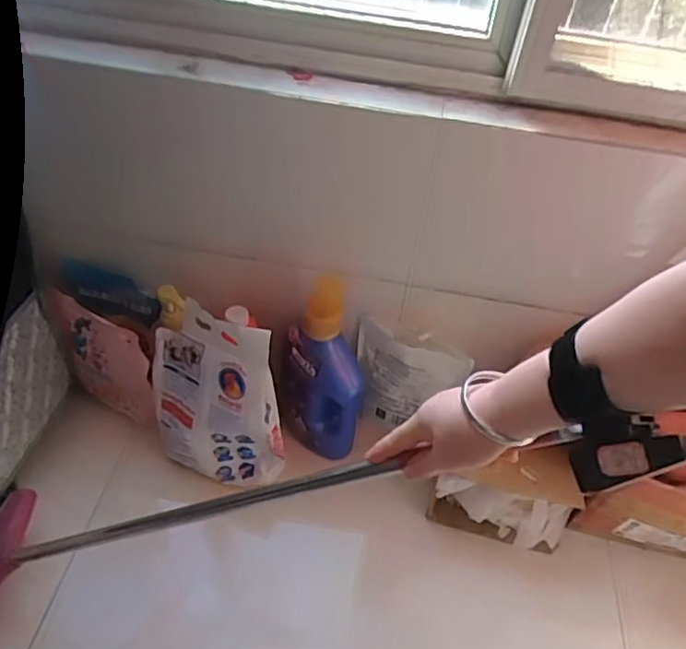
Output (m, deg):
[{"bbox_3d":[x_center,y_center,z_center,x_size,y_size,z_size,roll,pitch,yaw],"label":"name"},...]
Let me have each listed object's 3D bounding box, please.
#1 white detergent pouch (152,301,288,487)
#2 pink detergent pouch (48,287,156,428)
[{"bbox_3d":[-0.198,0.118,0.925,0.224,0.271,0.095,26,49,17],"label":"white detergent pouch"},{"bbox_3d":[-0.385,0.063,1.004,0.194,0.173,0.047,24,48,15],"label":"pink detergent pouch"}]

